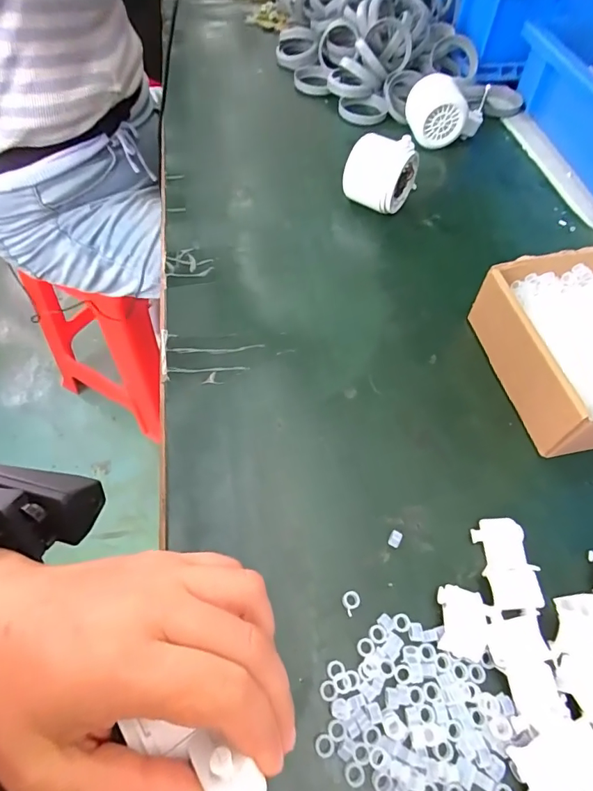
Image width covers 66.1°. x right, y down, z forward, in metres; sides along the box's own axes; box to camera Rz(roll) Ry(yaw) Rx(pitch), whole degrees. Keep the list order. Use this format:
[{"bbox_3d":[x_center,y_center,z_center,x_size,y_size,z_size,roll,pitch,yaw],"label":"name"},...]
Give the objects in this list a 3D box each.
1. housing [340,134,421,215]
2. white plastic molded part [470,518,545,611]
[{"bbox_3d":[0.081,-0.213,0.434,0.052,0.066,0.054,36,62,19],"label":"housing"},{"bbox_3d":[0.121,0.096,0.261,0.029,0.009,0.049,-1,57,-4],"label":"white plastic molded part"}]

